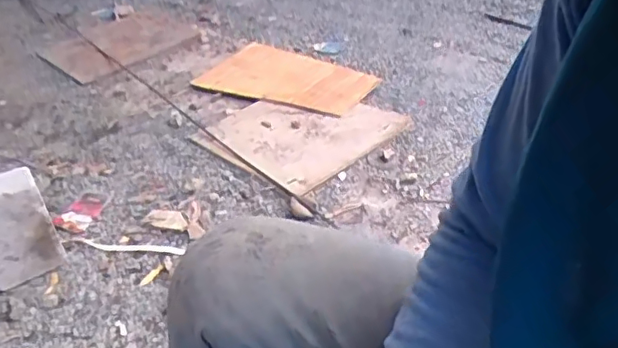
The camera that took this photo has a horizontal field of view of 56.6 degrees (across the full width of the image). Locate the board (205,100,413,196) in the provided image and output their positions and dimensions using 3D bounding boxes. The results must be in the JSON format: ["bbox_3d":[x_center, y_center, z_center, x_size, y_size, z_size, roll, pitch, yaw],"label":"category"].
[{"bbox_3d":[0.007,-0.120,1.448,0.411,0.018,0.376,-31,46,-33],"label":"board"}]

